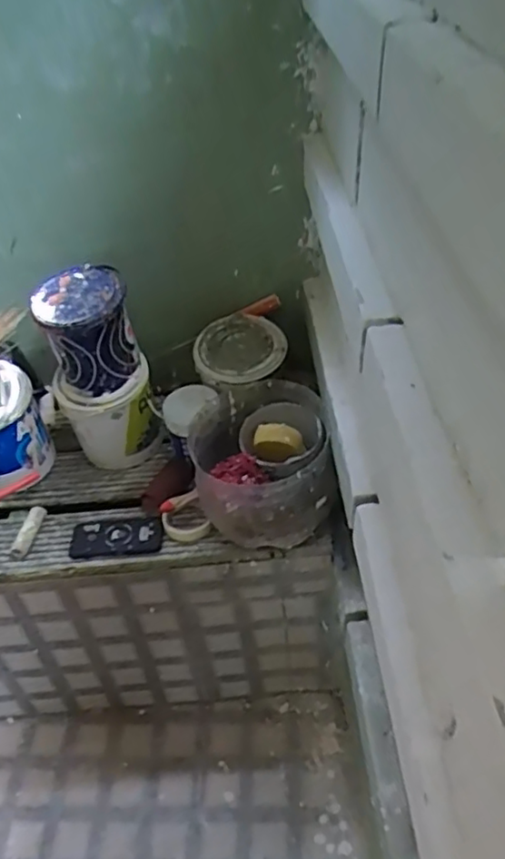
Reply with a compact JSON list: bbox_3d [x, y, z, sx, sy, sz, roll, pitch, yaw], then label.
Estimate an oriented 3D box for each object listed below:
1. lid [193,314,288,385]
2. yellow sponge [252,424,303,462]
[{"bbox_3d":[-0.024,-0.155,1.271,0.163,0.024,0.161,-5,62,10],"label":"lid"},{"bbox_3d":[0.042,0.023,1.116,0.083,0.038,0.064,12,83,21],"label":"yellow sponge"}]

